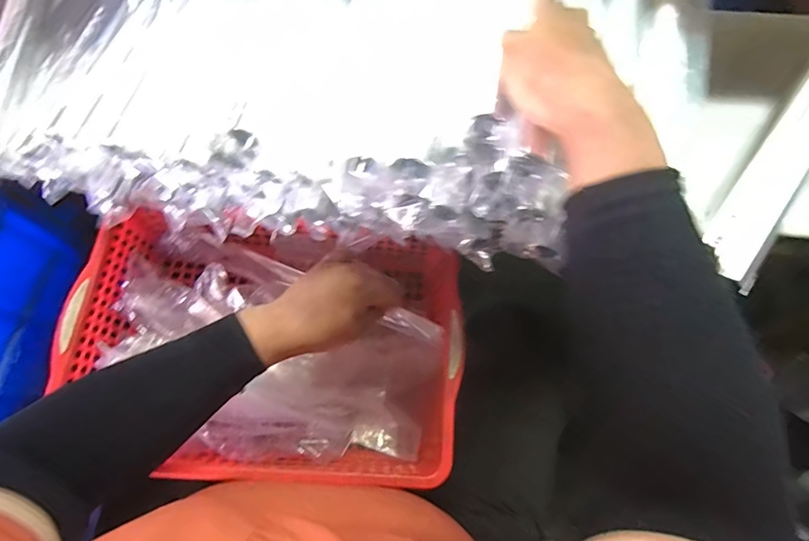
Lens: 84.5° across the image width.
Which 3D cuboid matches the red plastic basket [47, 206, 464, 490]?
[{"bbox_3d":[-0.132,0.072,0.469,0.370,0.119,0.241,4,69,3],"label":"red plastic basket"}]

